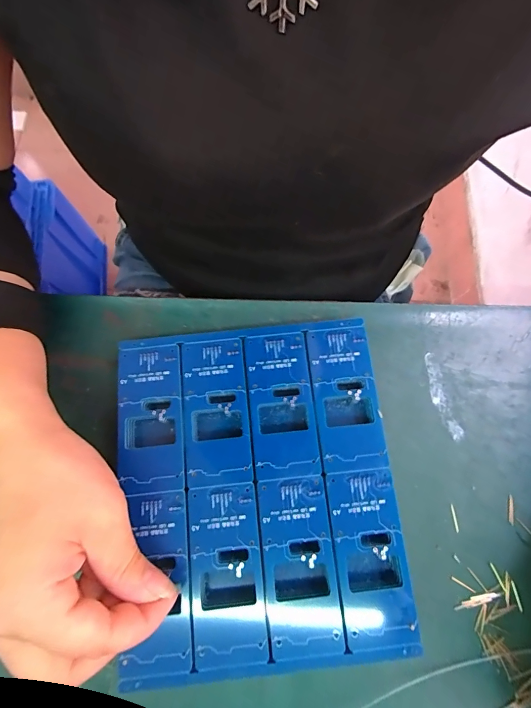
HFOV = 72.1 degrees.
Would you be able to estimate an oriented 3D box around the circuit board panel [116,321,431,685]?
[{"bbox_3d":[-0.005,0.076,0.220,0.154,0.017,0.178,-5,75,-2],"label":"circuit board panel"}]

